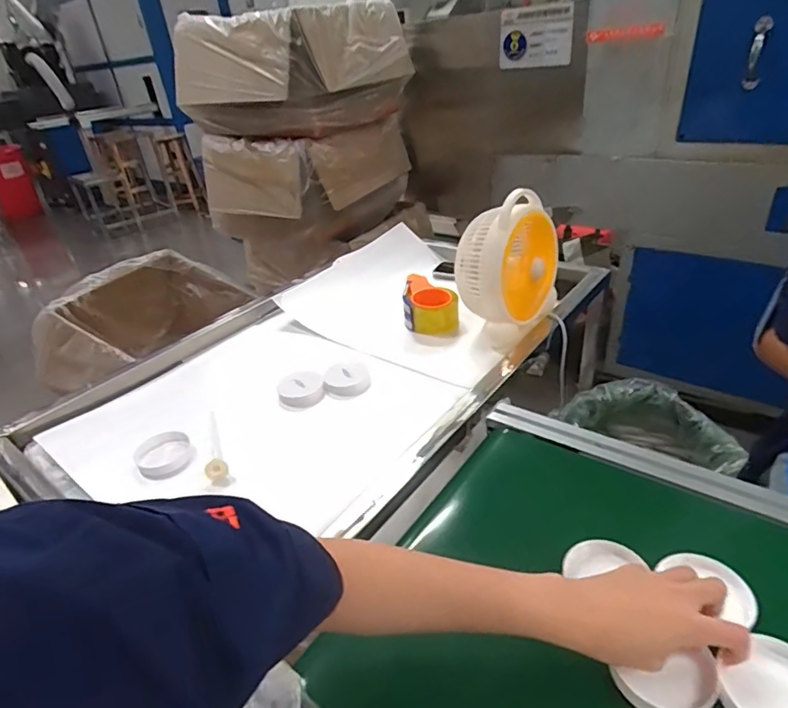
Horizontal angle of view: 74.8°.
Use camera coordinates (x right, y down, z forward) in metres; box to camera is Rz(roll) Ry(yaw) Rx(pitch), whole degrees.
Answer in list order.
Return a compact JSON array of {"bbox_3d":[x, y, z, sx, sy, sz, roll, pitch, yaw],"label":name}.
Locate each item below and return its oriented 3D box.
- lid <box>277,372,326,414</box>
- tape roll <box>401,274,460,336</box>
[{"bbox_3d":[-0.156,0.062,0.862,0.074,0.030,0.074,-5,31,3],"label":"lid"},{"bbox_3d":[0.075,-0.098,1.024,0.107,0.064,0.127,-2,31,9],"label":"tape roll"}]

